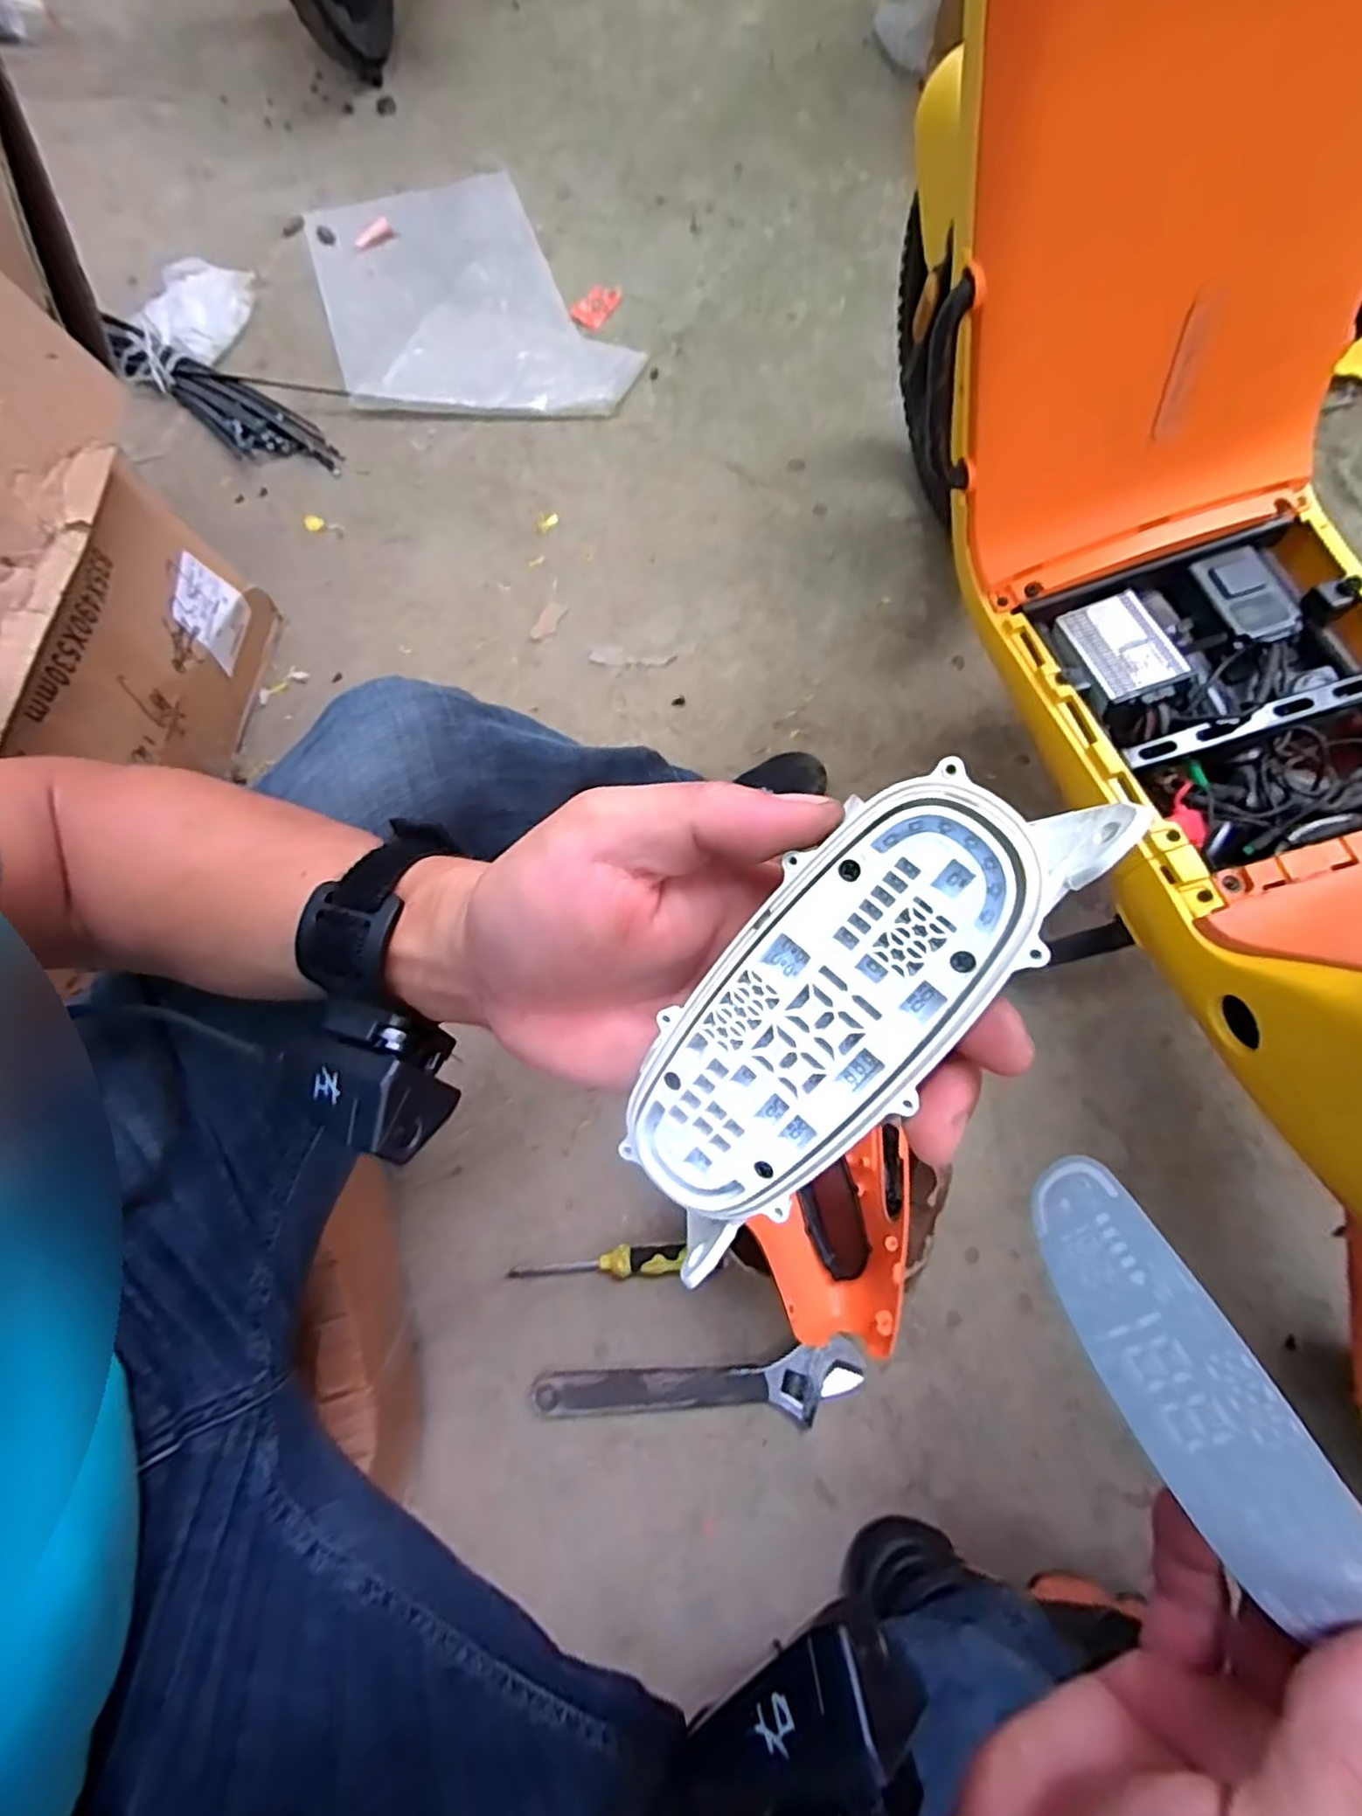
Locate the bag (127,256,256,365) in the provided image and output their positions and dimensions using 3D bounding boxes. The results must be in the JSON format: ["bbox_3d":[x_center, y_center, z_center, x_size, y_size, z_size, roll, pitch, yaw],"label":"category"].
[{"bbox_3d":[-0.754,-0.922,1.073,0.139,0.045,0.198,18,74,8],"label":"bag"}]

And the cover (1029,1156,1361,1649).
[{"bbox_3d":[0.132,0.122,0.187,0.006,0.040,0.103,8,46,-33],"label":"cover"}]

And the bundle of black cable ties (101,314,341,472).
[{"bbox_3d":[-0.687,-0.743,1.017,0.424,0.054,0.097,28,76,10],"label":"bundle of black cable ties"}]

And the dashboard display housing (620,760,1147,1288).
[{"bbox_3d":[0.034,0.025,0.166,0.051,0.014,0.139,41,107,10],"label":"dashboard display housing"}]

